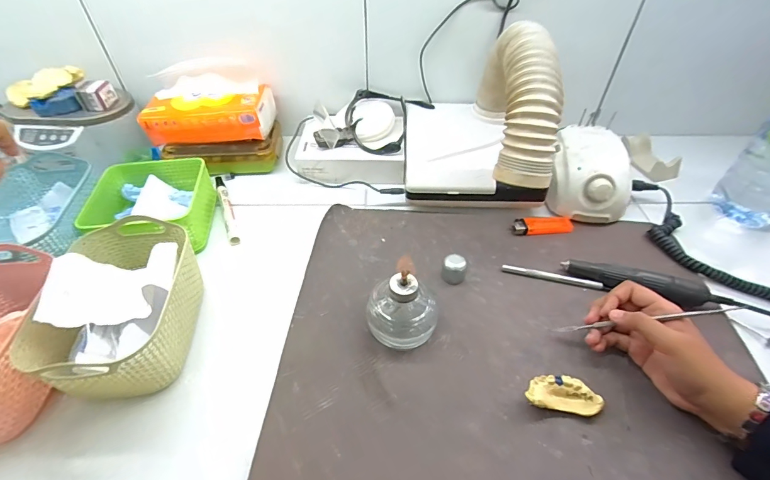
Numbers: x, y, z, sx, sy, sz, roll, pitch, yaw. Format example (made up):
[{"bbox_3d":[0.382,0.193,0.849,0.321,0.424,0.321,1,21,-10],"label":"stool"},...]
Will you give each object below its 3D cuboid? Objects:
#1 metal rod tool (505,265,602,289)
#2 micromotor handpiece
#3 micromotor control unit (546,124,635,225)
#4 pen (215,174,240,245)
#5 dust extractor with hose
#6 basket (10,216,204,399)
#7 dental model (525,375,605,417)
[{"bbox_3d":[0.203,0.045,0.471,0.115,0.007,0.010,12,46,11],"label":"metal rod tool"},{"bbox_3d":[0.294,0.048,0.455,0.153,0.030,0.024,15,47,14],"label":"micromotor handpiece"},{"bbox_3d":[0.295,-0.095,0.558,0.106,0.081,0.132,16,47,15],"label":"micromotor control unit"},{"bbox_3d":[-0.227,-0.047,0.555,0.014,0.014,0.148,-18,48,-17],"label":"pen"},{"bbox_3d":[0.128,-0.154,0.518,0.195,0.218,0.264,1,45,1],"label":"dust extractor with hose"},{"bbox_3d":[-0.258,0.068,0.389,0.117,0.095,0.176,-6,46,-7],"label":"basket"},{"bbox_3d":[0.168,0.147,0.365,0.070,0.022,0.029,4,45,3],"label":"dental model"}]

